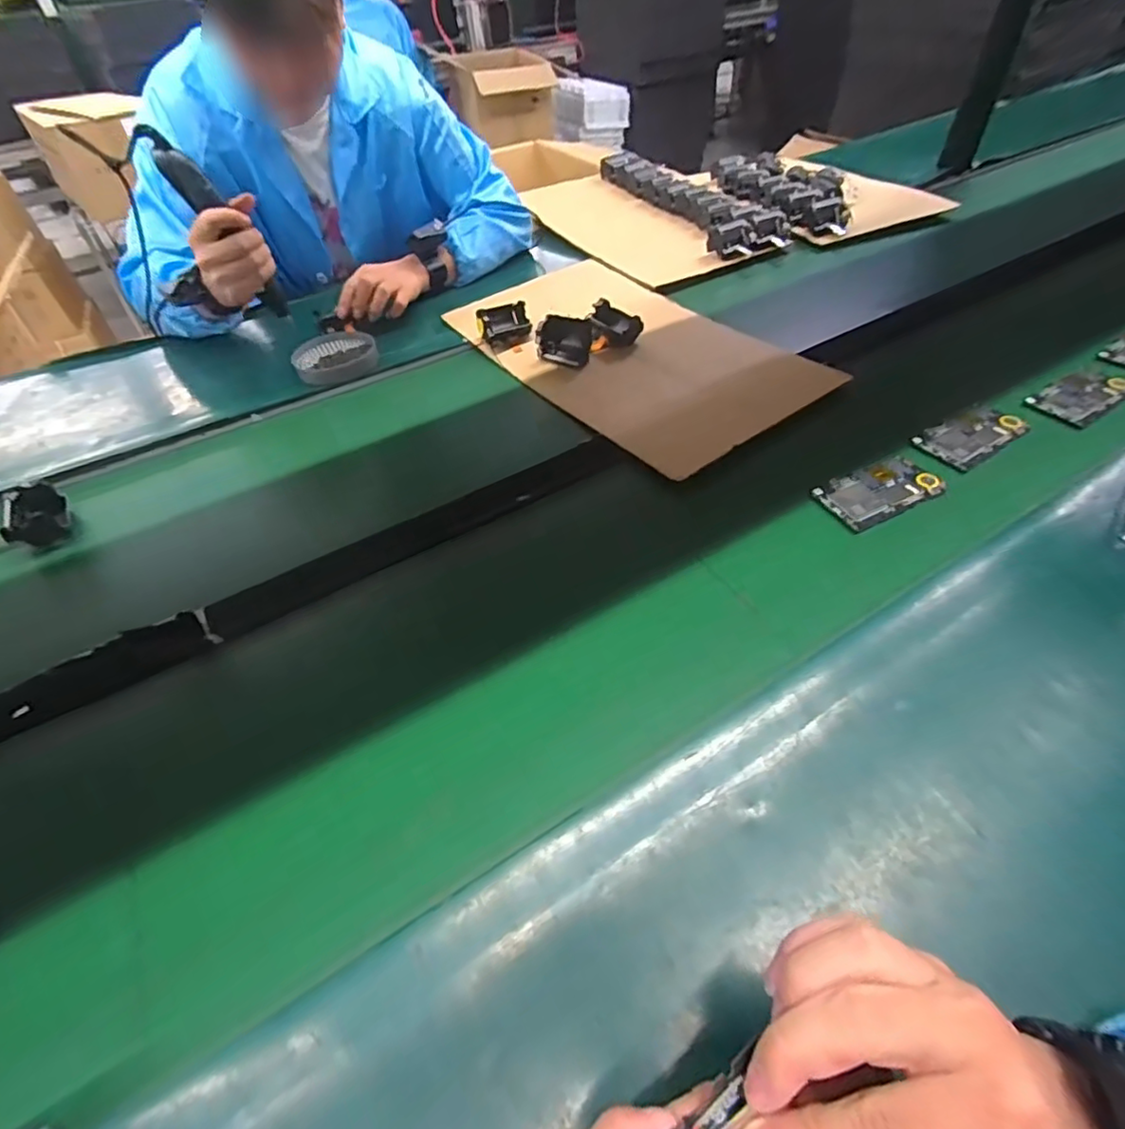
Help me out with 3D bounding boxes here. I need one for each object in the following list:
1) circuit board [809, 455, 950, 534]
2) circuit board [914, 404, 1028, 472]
[{"bbox_3d":[0.322,-0.077,0.590,0.117,0.006,0.069,-22,50,-13],"label":"circuit board"},{"bbox_3d":[0.455,-0.146,0.645,0.121,0.011,0.064,-27,51,-18],"label":"circuit board"}]

